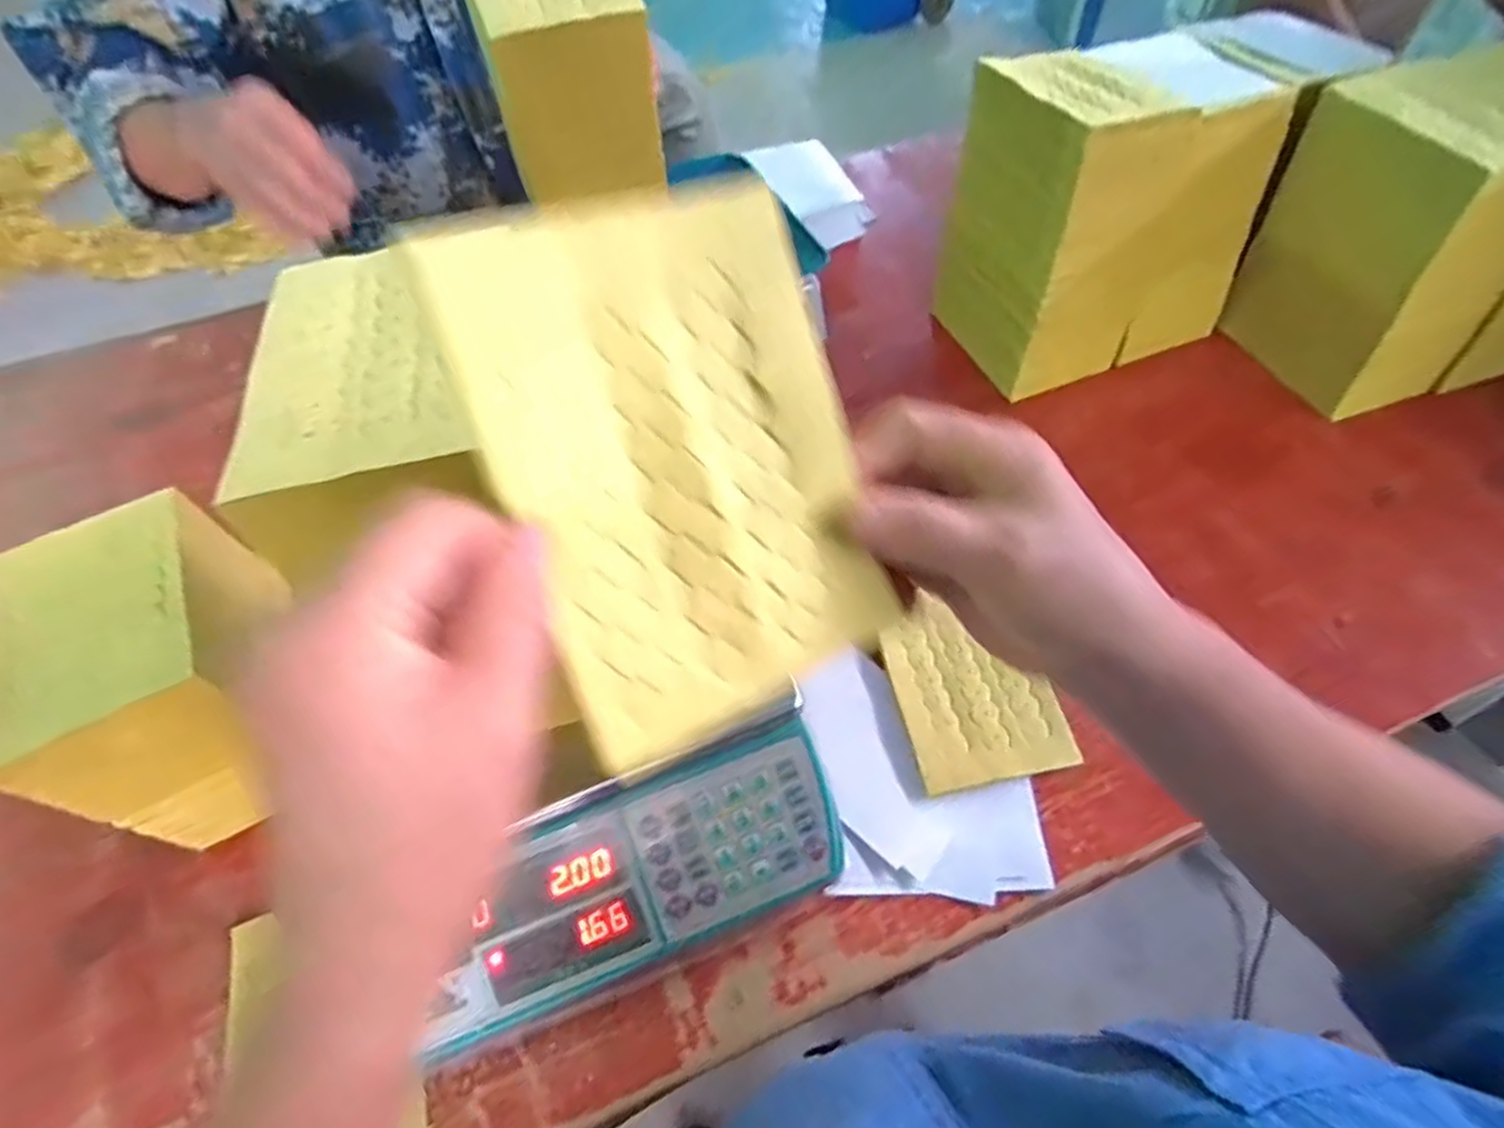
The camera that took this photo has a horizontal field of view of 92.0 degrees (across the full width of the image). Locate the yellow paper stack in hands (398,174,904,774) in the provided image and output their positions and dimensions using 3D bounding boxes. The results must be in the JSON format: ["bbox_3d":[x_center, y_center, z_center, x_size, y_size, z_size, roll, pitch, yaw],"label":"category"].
[{"bbox_3d":[-0.019,-0.031,0.231,0.115,0.158,0.007,-24,14,-25],"label":"yellow paper stack in hands"}]

